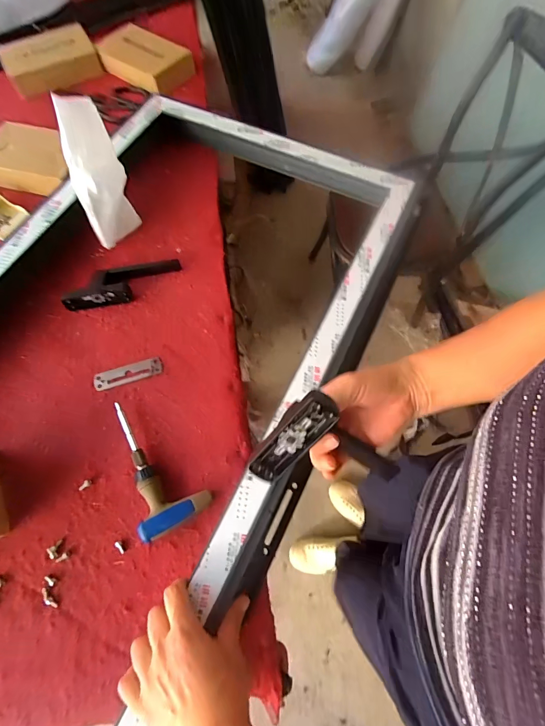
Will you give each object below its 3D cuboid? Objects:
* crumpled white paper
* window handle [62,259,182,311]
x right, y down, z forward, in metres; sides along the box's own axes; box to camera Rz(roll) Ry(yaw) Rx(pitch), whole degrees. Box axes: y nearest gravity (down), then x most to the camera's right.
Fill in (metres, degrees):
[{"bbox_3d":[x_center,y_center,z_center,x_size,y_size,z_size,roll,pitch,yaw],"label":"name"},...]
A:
[{"bbox_3d":[-0.275,-0.301,0.567,0.028,0.199,0.081,12,36,35],"label":"crumpled white paper"},{"bbox_3d":[-0.241,-0.131,0.570,0.179,0.033,0.063,-12,67,-5],"label":"window handle"}]

